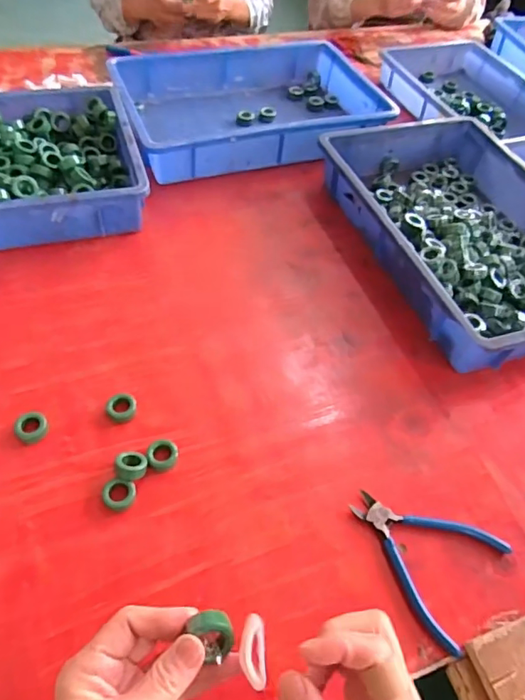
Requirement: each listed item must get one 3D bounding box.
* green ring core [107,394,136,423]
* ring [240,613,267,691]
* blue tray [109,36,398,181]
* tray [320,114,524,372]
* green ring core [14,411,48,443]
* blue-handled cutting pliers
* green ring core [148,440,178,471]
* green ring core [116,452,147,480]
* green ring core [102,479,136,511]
[{"bbox_3d":[-0.150,0.062,0.538,0.030,0.015,0.028,3,53,-4],"label":"green ring core"},{"bbox_3d":[-0.006,0.184,0.308,0.015,0.006,0.039,-2,68,-7],"label":"ring"},{"bbox_3d":[-0.022,-0.430,0.894,0.434,0.071,0.294,-14,56,-16],"label":"blue tray"},{"bbox_3d":[0.290,-0.174,0.722,0.287,0.076,0.427,-16,56,-17],"label":"tray"},{"bbox_3d":[-0.234,0.078,0.514,0.032,0.011,0.030,3,53,-4],"label":"green ring core"},{"bbox_3d":[0.147,0.188,0.477,0.139,0.010,0.116,33,57,18],"label":"blue-handled cutting pliers"},{"bbox_3d":[-0.100,0.107,0.508,0.029,0.016,0.028,3,53,-4],"label":"green ring core"},{"bbox_3d":[-0.127,0.114,0.494,0.028,0.018,0.026,3,53,-4],"label":"green ring core"},{"bbox_3d":[-0.135,0.137,0.478,0.029,0.009,0.028,3,53,-4],"label":"green ring core"}]

